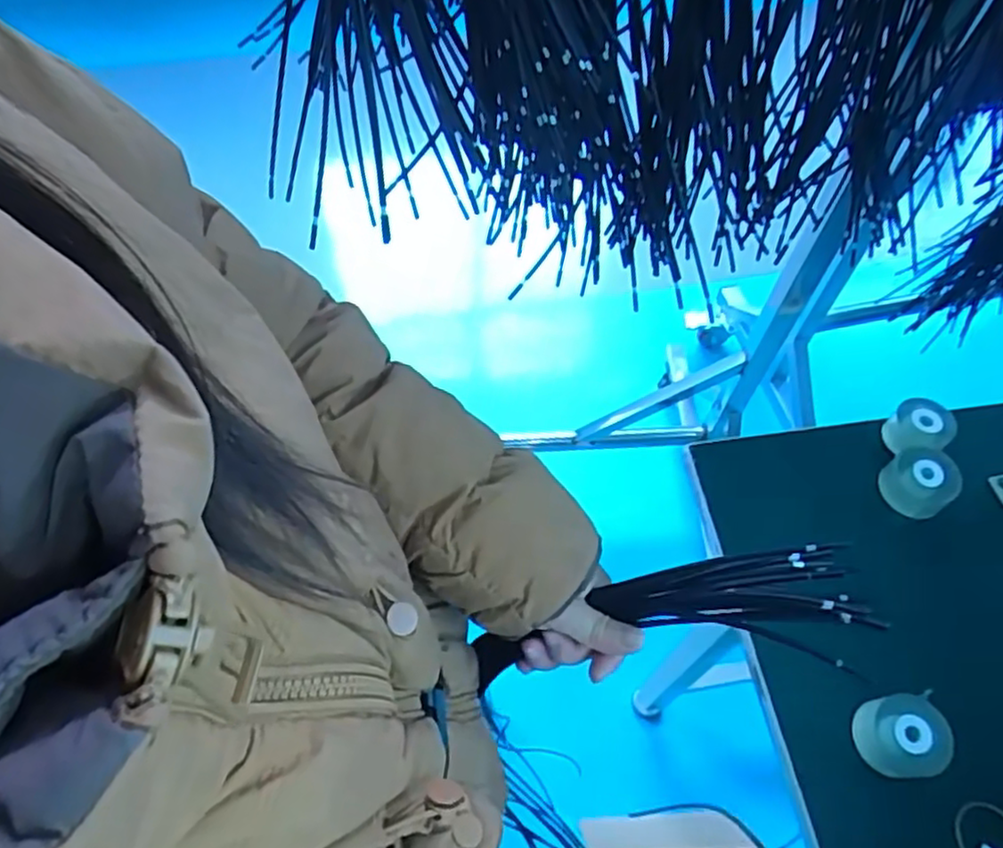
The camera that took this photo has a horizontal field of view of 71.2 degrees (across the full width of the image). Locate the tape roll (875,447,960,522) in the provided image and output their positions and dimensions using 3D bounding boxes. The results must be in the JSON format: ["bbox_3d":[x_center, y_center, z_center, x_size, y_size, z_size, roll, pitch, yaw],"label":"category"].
[{"bbox_3d":[0.375,0.051,0.624,0.052,0.039,0.056,0,59,0],"label":"tape roll"}]

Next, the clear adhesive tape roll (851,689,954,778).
[{"bbox_3d":[0.293,0.229,0.512,0.054,0.035,0.053,0,59,0],"label":"clear adhesive tape roll"}]

